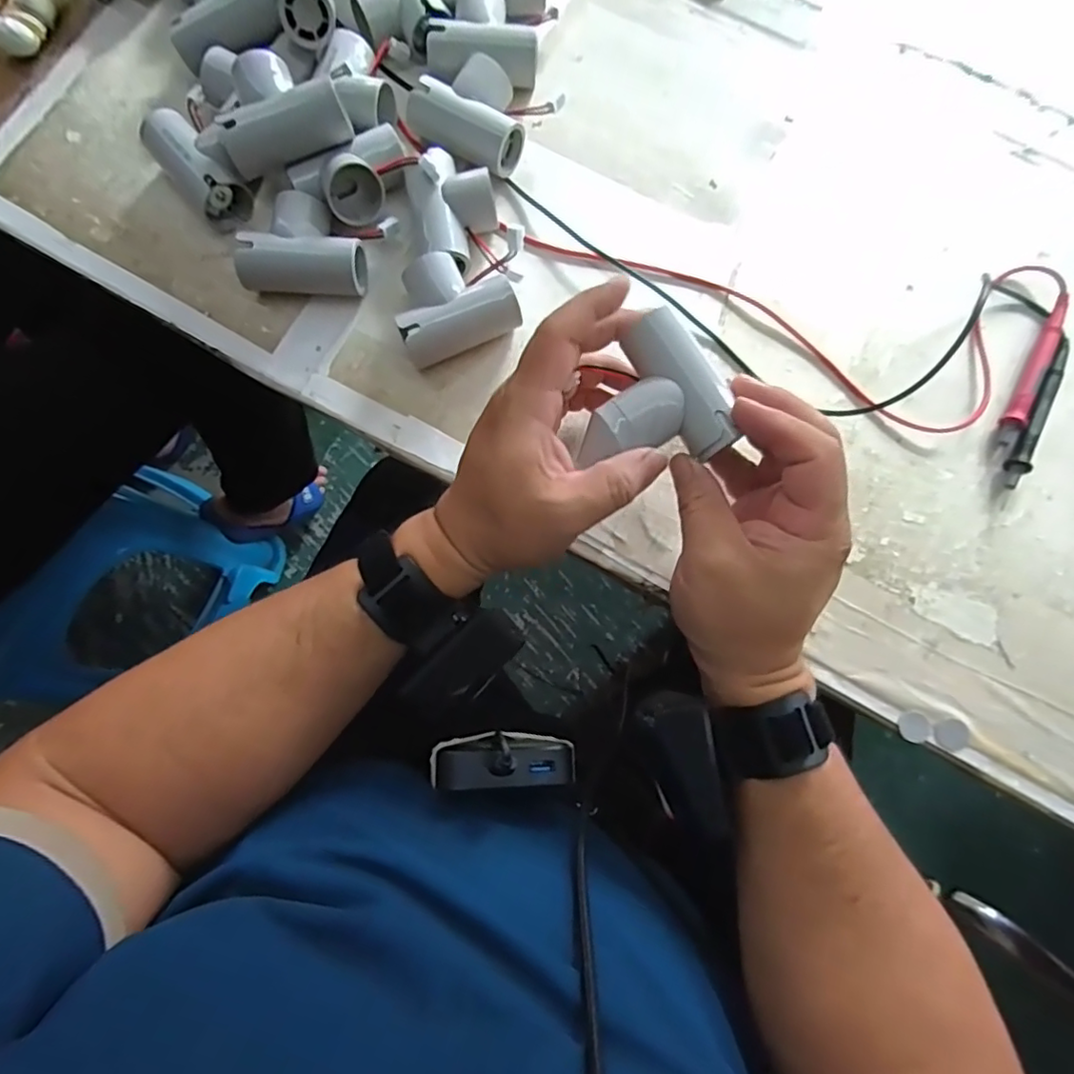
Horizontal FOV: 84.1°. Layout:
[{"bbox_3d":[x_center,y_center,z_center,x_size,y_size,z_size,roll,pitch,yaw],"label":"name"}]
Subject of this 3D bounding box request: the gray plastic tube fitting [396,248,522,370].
[{"bbox_3d":[-0.051,-0.145,0.373,0.072,0.037,0.056,-18,79,-4],"label":"gray plastic tube fitting"}]

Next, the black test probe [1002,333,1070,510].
[{"bbox_3d":[0.315,-0.075,0.374,0.015,0.009,0.122,29,80,5],"label":"black test probe"}]

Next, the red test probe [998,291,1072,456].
[{"bbox_3d":[0.315,-0.102,0.378,0.013,0.009,0.119,30,80,5],"label":"red test probe"}]

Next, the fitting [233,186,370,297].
[{"bbox_3d":[-0.147,-0.182,0.379,0.071,0.033,0.057,6,79,1],"label":"fitting"}]

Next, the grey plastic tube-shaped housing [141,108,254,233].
[{"bbox_3d":[-0.226,-0.244,0.393,0.032,0.034,0.076,-43,82,-8],"label":"grey plastic tube-shaped housing"}]

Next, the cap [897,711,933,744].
[{"bbox_3d":[0.217,0.109,0.341,0.018,0.004,0.016,30,80,5],"label":"cap"}]

